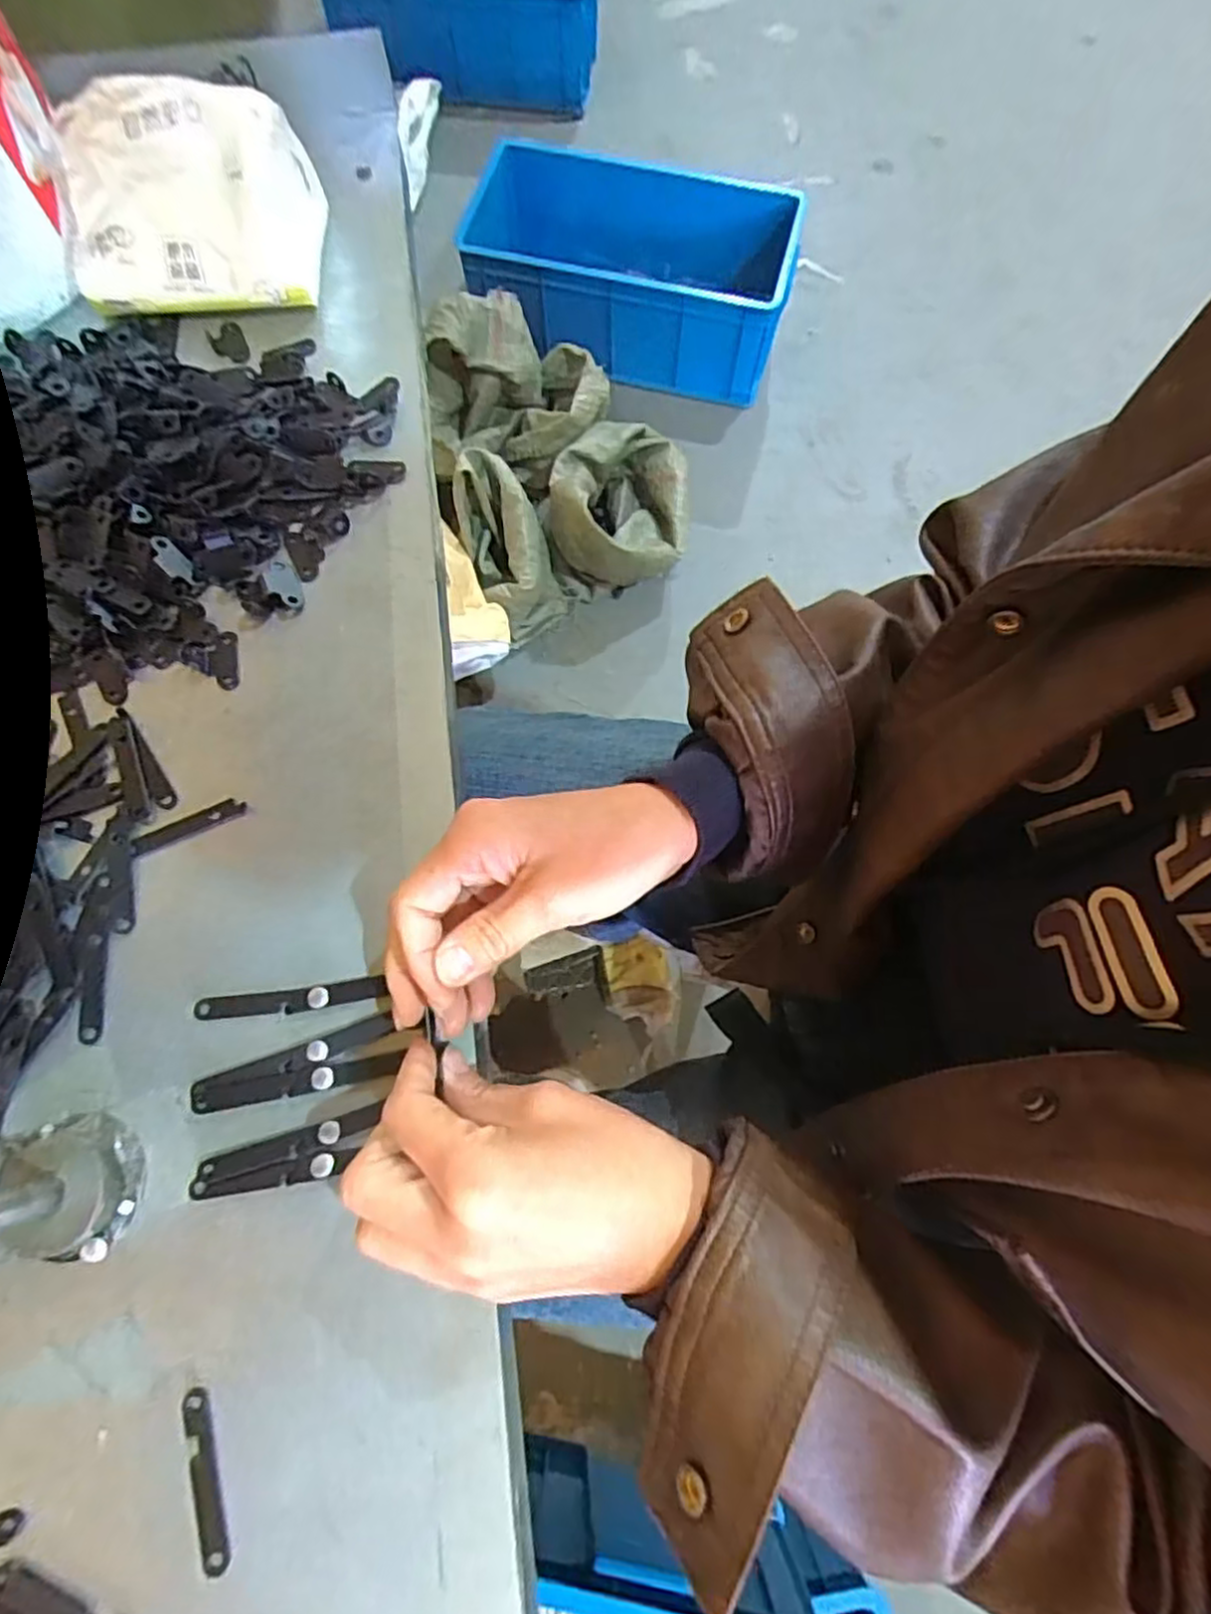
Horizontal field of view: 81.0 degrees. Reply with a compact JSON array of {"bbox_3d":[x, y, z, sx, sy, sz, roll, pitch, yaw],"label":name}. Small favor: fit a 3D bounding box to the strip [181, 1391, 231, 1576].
[{"bbox_3d":[-0.135,0.227,0.239,0.009,0.004,0.052,-18,74,-6],"label":"strip"}]

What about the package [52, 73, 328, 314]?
[{"bbox_3d":[-0.220,-0.315,0.365,0.118,0.079,0.077,-1,74,0],"label":"package"}]

